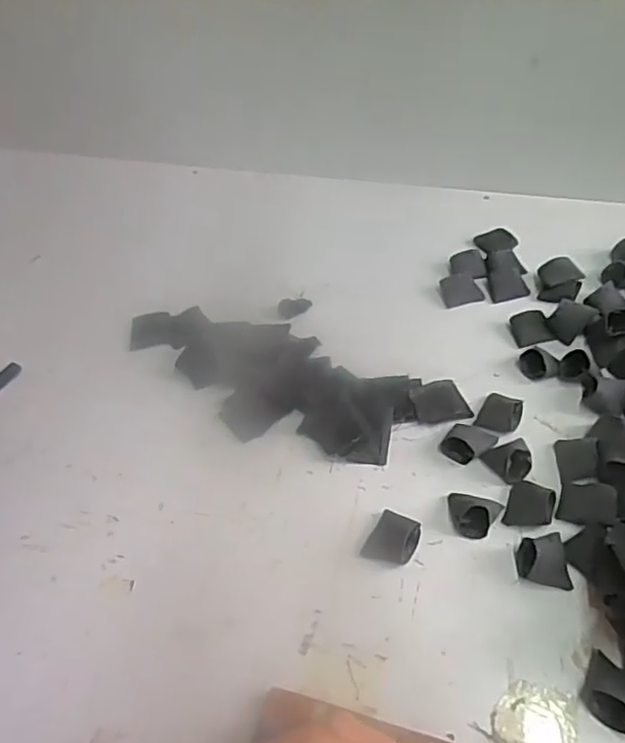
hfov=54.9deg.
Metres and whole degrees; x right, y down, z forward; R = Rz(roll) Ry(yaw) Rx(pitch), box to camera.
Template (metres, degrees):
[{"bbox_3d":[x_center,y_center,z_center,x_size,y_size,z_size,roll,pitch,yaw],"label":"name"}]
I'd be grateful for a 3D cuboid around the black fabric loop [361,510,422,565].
[{"bbox_3d":[0.066,0.134,0.489,0.037,0.016,0.045,19,54,22],"label":"black fabric loop"}]

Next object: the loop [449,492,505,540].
[{"bbox_3d":[0.133,0.112,0.491,0.041,0.031,0.038,-3,49,4],"label":"loop"}]

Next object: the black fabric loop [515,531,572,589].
[{"bbox_3d":[0.178,0.143,0.461,0.037,0.024,0.039,-5,48,2],"label":"black fabric loop"}]

